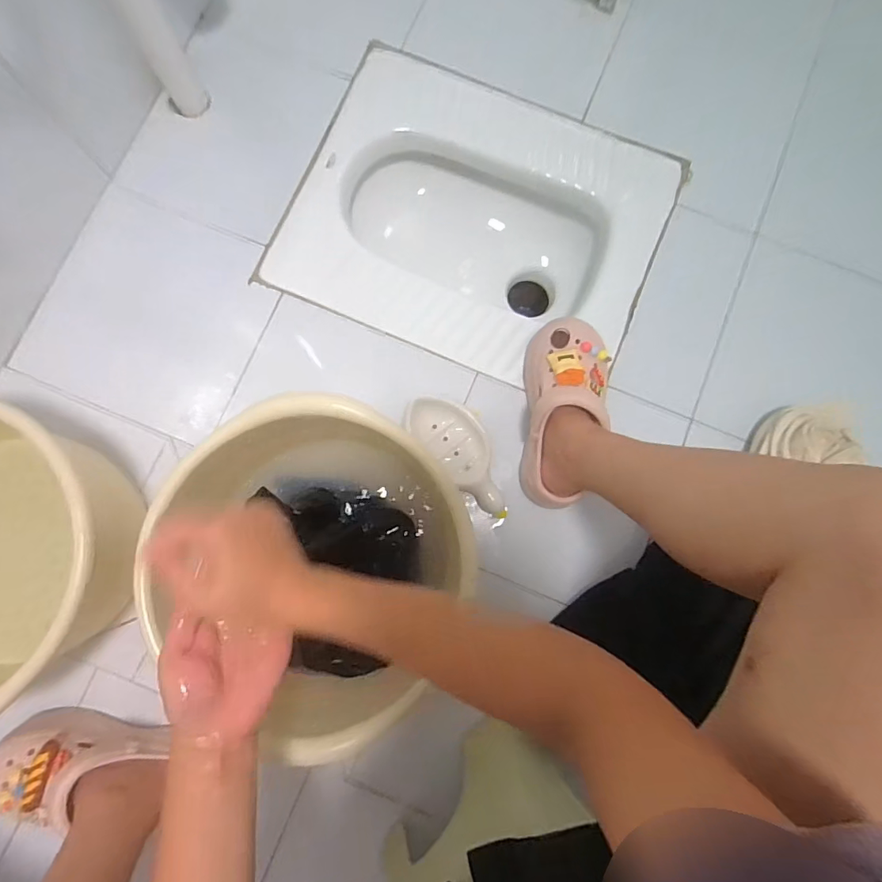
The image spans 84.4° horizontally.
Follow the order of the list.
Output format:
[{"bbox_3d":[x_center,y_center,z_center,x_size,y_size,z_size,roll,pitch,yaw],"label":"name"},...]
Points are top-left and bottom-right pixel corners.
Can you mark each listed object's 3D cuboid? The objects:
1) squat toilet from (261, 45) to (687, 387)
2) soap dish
[{"bbox_3d":[0.051,-0.314,0.772,0.525,0.158,0.407,21,82,2],"label":"squat toilet"},{"bbox_3d":[0.030,0.018,0.638,0.073,0.023,0.184,-37,96,-6],"label":"soap dish"}]

